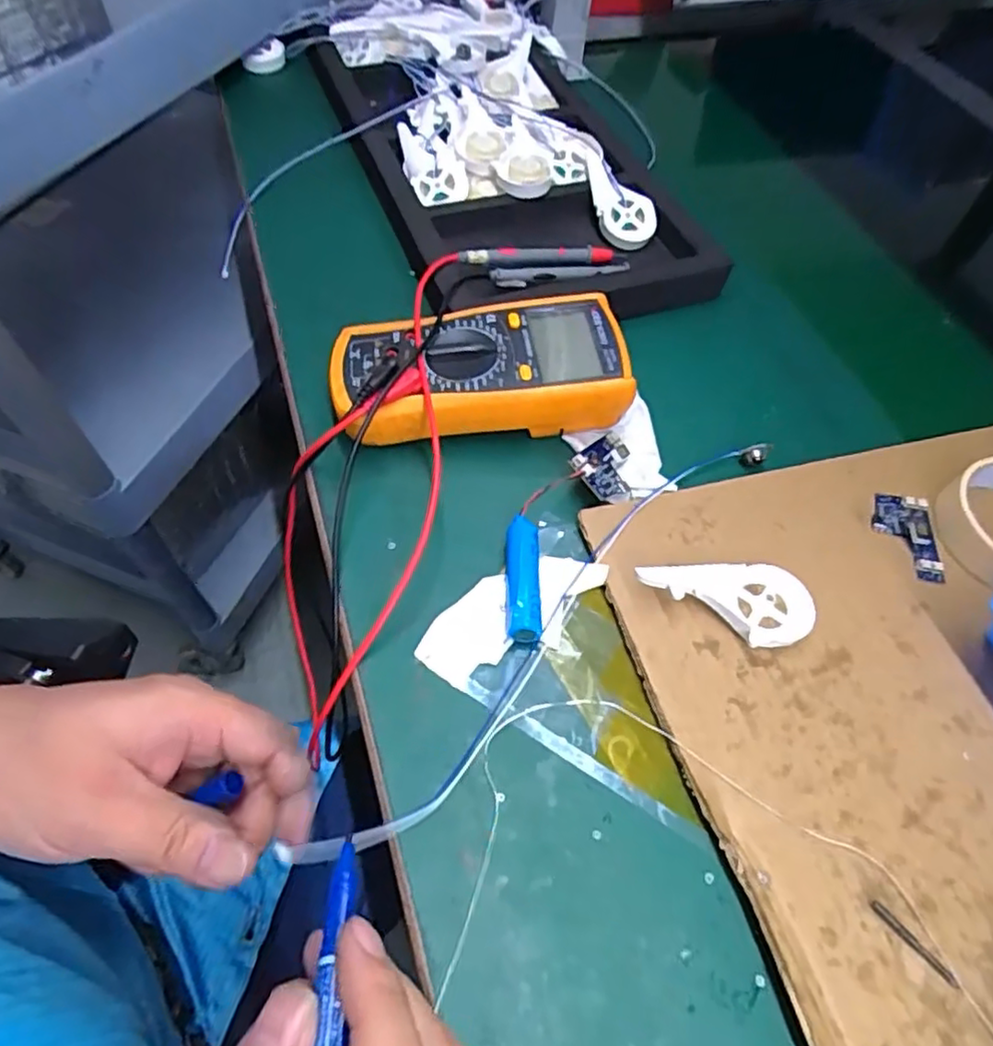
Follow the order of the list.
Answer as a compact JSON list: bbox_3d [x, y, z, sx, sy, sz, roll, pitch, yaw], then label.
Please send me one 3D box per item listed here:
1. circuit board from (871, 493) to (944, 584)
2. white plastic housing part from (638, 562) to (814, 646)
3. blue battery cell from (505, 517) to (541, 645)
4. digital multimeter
[{"bbox_3d":[0.247,0.005,0.388,0.035,0.007,0.058,10,58,6],"label":"circuit board"},{"bbox_3d":[0.121,0.039,0.343,0.094,0.016,0.043,14,58,-7],"label":"white plastic housing part"},{"bbox_3d":[0.014,0.032,0.352,0.018,0.018,0.069,-1,58,-1],"label":"blue battery cell"},{"bbox_3d":[-0.011,-0.095,0.421,0.179,0.052,0.084,-8,58,-5],"label":"digital multimeter"}]

